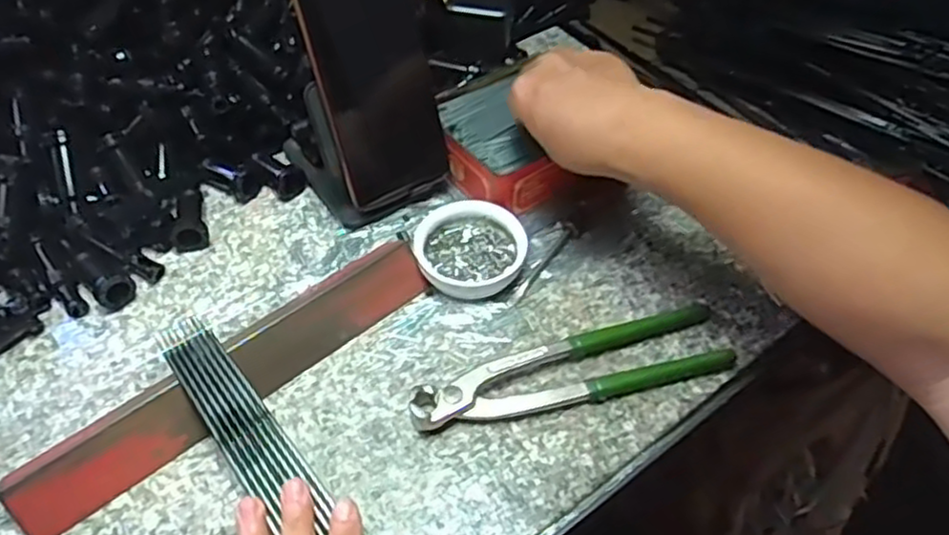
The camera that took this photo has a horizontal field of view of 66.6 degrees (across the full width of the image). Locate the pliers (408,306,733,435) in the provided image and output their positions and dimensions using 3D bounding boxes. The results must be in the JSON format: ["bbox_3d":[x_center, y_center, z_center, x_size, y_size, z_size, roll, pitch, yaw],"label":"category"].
[{"bbox_3d":[0.059,0.060,0.434,0.196,0.018,0.044,-12,52,-11],"label":"pliers"}]

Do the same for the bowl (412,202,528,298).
[{"bbox_3d":[-0.003,-0.012,0.486,0.071,0.025,0.062,14,52,10],"label":"bowl"}]

